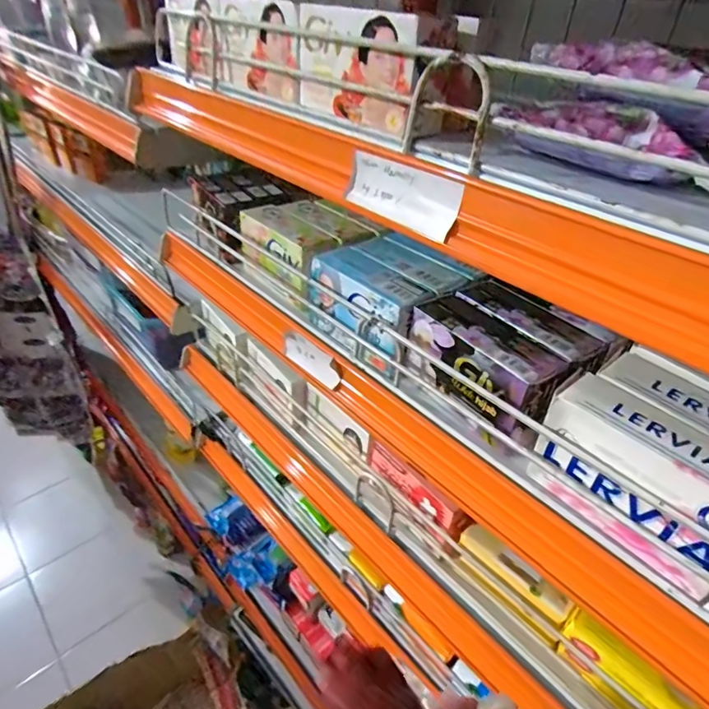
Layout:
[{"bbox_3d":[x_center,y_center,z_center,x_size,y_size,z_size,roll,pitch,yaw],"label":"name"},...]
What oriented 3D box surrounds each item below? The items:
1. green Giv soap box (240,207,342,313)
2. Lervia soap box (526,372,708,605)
[{"bbox_3d":[-0.055,-0.083,0.412,0.037,0.056,0.109,-25,46,-32],"label":"green Giv soap box"},{"bbox_3d":[0.139,0.061,0.233,0.031,0.060,0.094,-27,47,-34],"label":"Lervia soap box"}]

